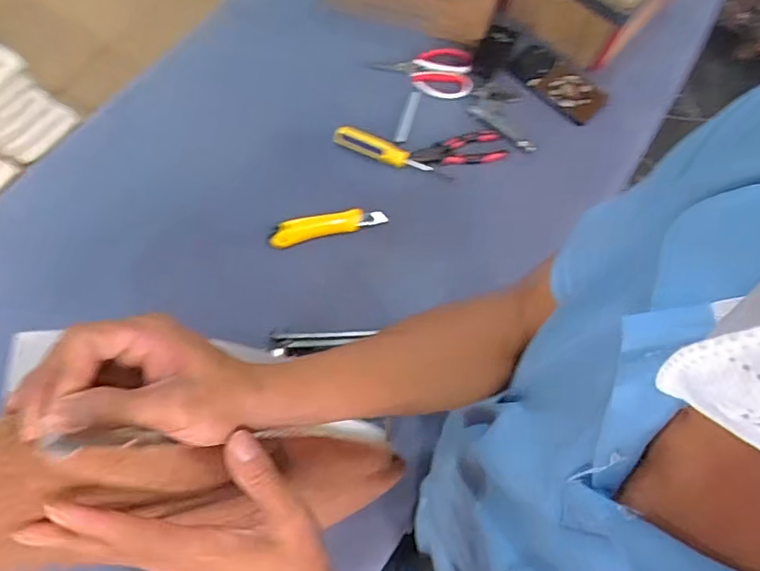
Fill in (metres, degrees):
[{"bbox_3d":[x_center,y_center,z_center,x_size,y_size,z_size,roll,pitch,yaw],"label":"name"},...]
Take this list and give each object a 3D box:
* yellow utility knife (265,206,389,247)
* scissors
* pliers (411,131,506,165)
[{"bbox_3d":[-0.078,-0.091,0.767,0.172,0.013,0.034,-13,69,-7],"label":"yellow utility knife"},{"bbox_3d":[0.070,-0.356,0.859,0.166,0.016,0.092,10,68,2],"label":"scissors"},{"bbox_3d":[0.122,-0.206,0.811,0.141,0.007,0.057,-11,69,-6],"label":"pliers"}]

